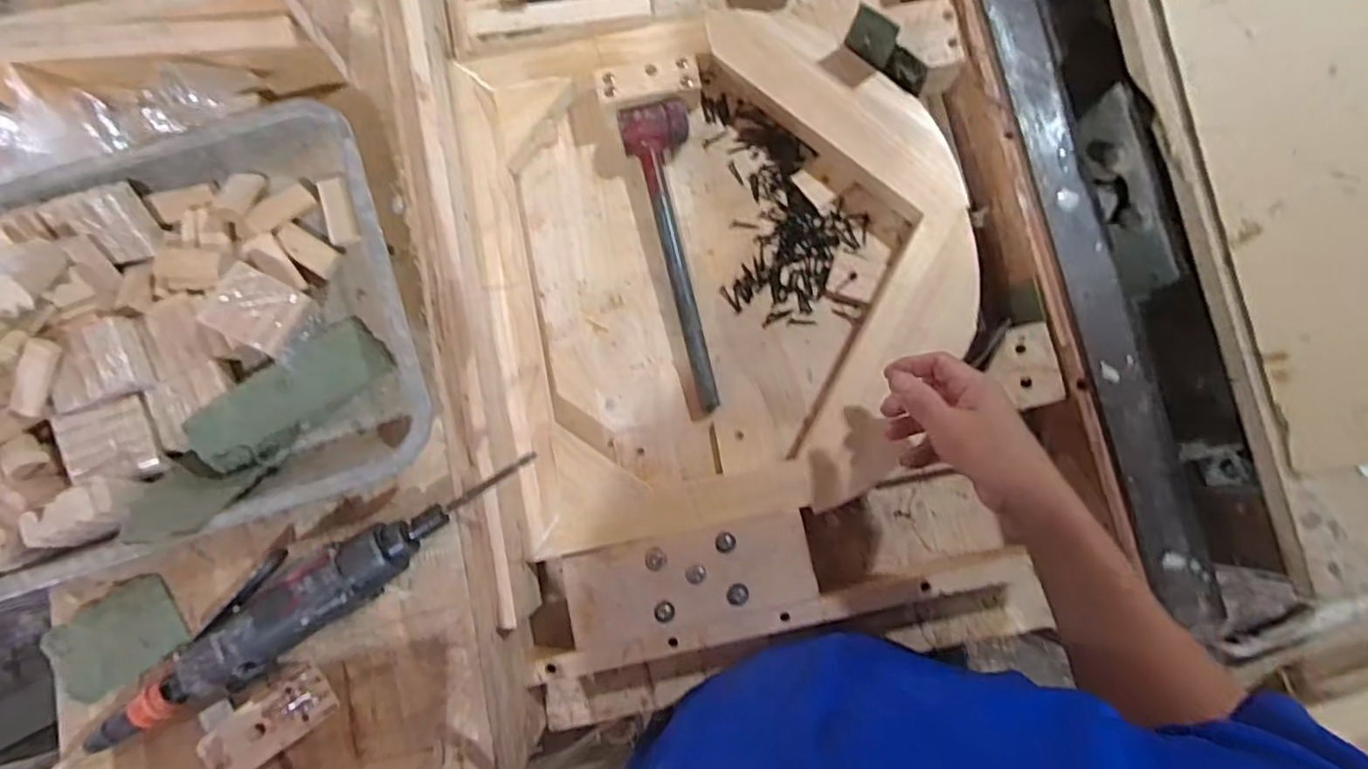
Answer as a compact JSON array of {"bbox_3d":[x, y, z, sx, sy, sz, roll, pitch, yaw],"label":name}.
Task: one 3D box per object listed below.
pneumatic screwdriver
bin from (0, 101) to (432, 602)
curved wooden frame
[{"bbox_3d":[-0.270,0.145,0.457,0.357,0.046,0.070,-35,84,-5],"label":"pneumatic screwdriver"},{"bbox_3d":[-0.399,-0.021,0.465,0.388,0.076,0.279,-19,83,-3],"label":"bin"},{"bbox_3d":[0.043,-0.123,0.649,0.477,0.048,0.503,-10,82,-2],"label":"curved wooden frame"}]

